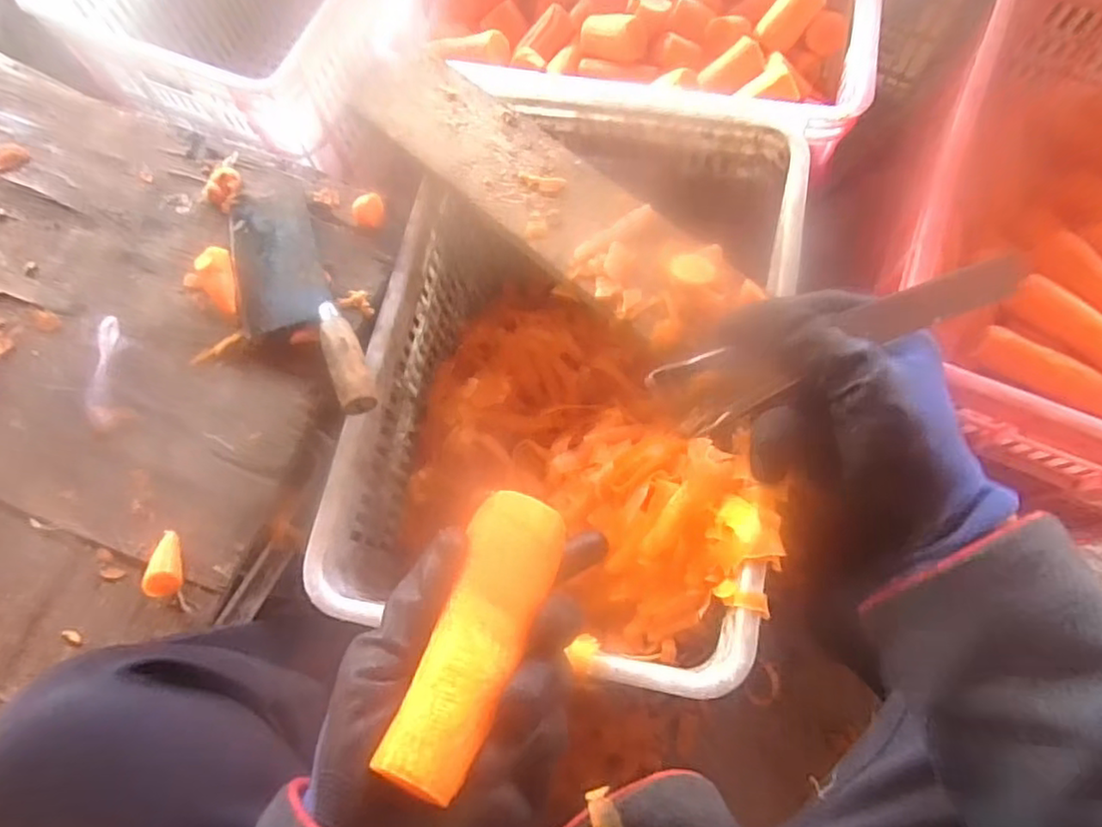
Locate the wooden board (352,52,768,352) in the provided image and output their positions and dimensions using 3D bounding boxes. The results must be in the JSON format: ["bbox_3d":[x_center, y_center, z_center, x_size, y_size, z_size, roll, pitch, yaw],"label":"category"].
[{"bbox_3d":[-0.016,-0.208,0.575,0.422,0.023,0.094,41,78,14],"label":"wooden board"}]

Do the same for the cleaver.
[{"bbox_3d":[-0.230,-0.099,0.565,0.084,0.029,0.248,-23,72,-4],"label":"cleaver"}]

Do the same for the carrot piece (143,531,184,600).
[{"bbox_3d":[-0.298,0.118,0.502,0.027,0.020,0.049,8,73,6],"label":"carrot piece"}]

